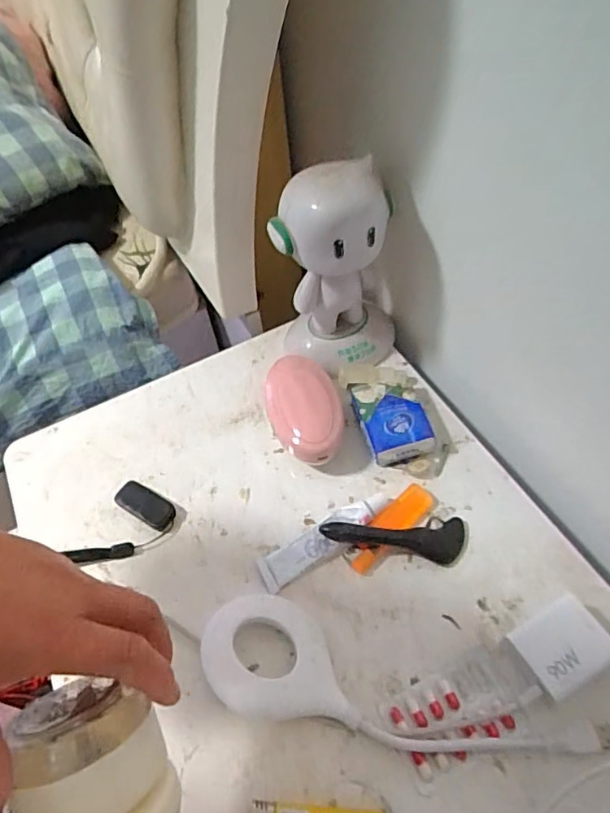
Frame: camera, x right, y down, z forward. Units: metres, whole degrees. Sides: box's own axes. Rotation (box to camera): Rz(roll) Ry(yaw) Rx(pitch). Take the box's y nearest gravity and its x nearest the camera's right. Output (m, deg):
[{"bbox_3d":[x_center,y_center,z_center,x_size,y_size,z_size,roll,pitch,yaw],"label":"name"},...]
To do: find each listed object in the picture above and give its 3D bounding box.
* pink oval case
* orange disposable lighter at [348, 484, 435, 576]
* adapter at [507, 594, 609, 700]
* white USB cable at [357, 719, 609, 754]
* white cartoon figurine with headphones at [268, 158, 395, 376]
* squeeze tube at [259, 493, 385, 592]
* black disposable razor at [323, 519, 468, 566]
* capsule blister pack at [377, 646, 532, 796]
[{"bbox_3d":[-0.001,0.002,0.493,0.064,0.049,0.112,-18,54,-8],"label":"pink oval case"},{"bbox_3d":[0.068,0.093,0.438,0.024,0.015,0.089,35,64,27],"label":"orange disposable lighter"},{"bbox_3d":[0.168,0.160,0.368,0.053,0.032,0.045,-27,56,-14],"label":"adapter"},{"bbox_3d":[0.115,0.208,0.349,0.157,0.011,0.017,-2,53,4],"label":"white USB cable"},{"bbox_3d":[0.028,-0.119,0.495,0.107,0.185,0.090,-2,53,4],"label":"white cartoon figurine with headphones"},{"bbox_3d":[0.016,0.103,0.440,0.114,0.019,0.032,-28,56,-15],"label":"squeeze tube"},{"bbox_3d":[0.071,0.104,0.424,0.112,0.029,0.034,-8,53,0],"label":"black disposable razor"},{"bbox_3d":[0.101,0.200,0.361,0.091,0.009,0.053,-22,54,-10],"label":"capsule blister pack"}]

